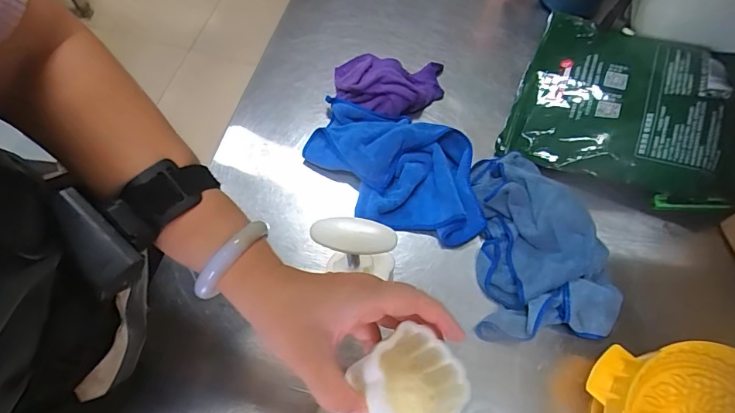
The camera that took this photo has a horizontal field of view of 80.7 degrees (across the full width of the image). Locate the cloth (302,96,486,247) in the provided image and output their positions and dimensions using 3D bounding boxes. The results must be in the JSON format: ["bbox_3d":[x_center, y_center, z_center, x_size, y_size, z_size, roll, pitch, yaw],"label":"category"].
[{"bbox_3d":[0.033,-0.044,0.506,0.226,0.037,0.133,24,66,9],"label":"cloth"}]

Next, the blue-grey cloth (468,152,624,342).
[{"bbox_3d":[0.188,0.029,0.461,0.140,0.044,0.215,2,65,-1],"label":"blue-grey cloth"}]

